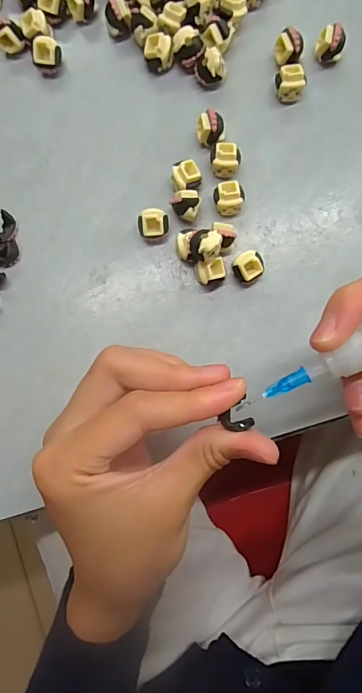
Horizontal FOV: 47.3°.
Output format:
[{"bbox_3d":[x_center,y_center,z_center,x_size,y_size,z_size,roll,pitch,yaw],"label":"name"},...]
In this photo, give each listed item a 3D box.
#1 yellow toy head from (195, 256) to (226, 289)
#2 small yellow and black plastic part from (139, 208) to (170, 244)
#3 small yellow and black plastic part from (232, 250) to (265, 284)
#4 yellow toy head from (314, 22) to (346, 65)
[{"bbox_3d":[0.016,-0.039,0.223,0.016,0.015,0.013,-18,86,2],"label":"yellow toy head"},{"bbox_3d":[-0.014,-0.065,0.225,0.015,0.013,0.015,-2,87,3],"label":"small yellow and black plastic part"},{"bbox_3d":[0.036,-0.042,0.222,0.016,0.014,0.015,-28,86,1],"label":"small yellow and black plastic part"},{"bbox_3d":[0.082,-0.164,0.226,0.014,0.014,0.012,24,88,4],"label":"yellow toy head"}]

